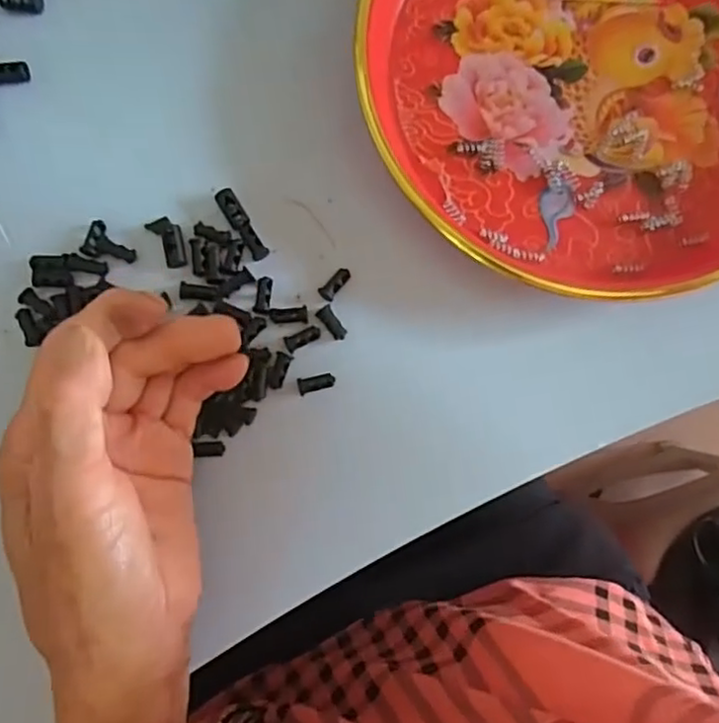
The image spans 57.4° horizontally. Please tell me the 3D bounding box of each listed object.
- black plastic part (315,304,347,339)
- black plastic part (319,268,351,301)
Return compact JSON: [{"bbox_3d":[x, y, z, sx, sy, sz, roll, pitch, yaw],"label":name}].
[{"bbox_3d":[-0.012,-0.017,0.293,0.007,0.004,0.016,-36,86,-8],"label":"black plastic part"},{"bbox_3d":[-0.011,-0.035,0.296,0.007,0.004,0.017,42,81,3],"label":"black plastic part"}]

